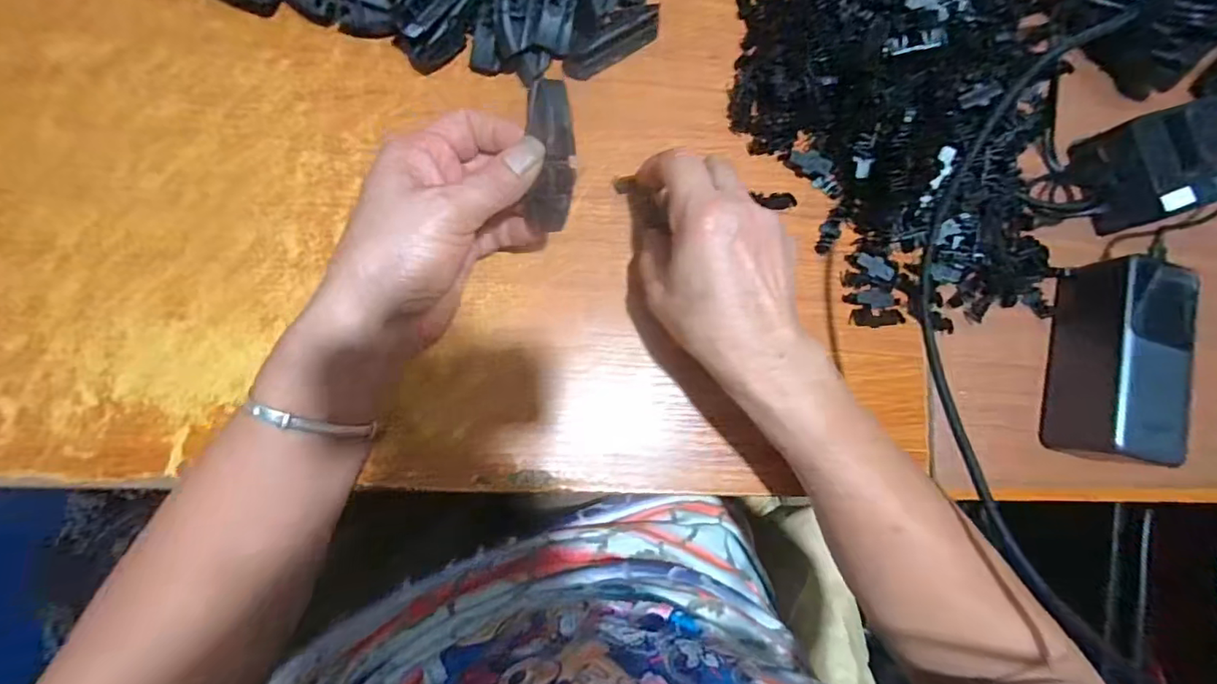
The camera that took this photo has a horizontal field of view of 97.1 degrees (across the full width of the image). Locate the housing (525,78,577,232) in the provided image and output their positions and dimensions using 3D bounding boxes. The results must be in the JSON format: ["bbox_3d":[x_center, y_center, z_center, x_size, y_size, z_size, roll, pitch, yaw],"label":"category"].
[{"bbox_3d":[-0.028,-0.093,0.272,0.023,0.009,0.071,-3,113,-7],"label":"housing"}]

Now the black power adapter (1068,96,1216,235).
[{"bbox_3d":[0.379,-0.121,0.371,0.083,0.051,0.070,-17,87,-8],"label":"black power adapter"}]

